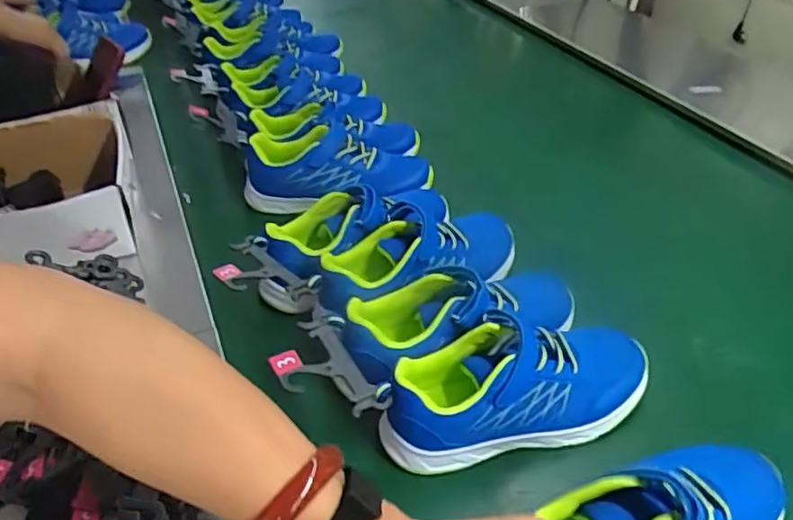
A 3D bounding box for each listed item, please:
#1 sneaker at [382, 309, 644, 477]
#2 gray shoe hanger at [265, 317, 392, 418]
[{"bbox_3d":[0.101,0.100,0.529,0.243,0.075,0.089,-11,40,-10],"label":"sneaker"},{"bbox_3d":[-0.057,0.090,0.501,0.071,0.035,0.097,-22,43,-22],"label":"gray shoe hanger"}]

